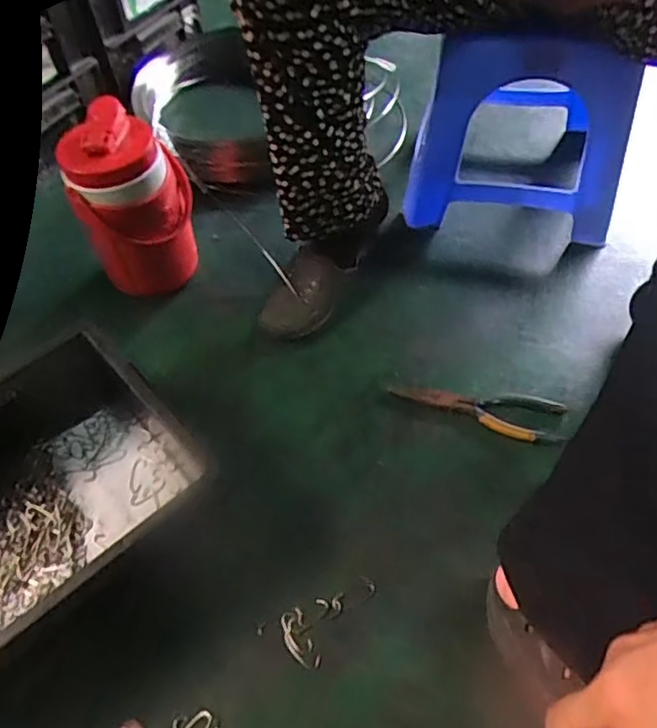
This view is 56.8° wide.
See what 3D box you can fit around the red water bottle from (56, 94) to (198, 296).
[{"bbox_3d":[-0.235,-0.189,0.753,0.105,0.224,0.124,14,57,14],"label":"red water bottle"}]

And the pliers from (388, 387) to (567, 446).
[{"bbox_3d":[0.166,0.043,0.678,0.183,0.018,0.063,16,57,15],"label":"pliers"}]

